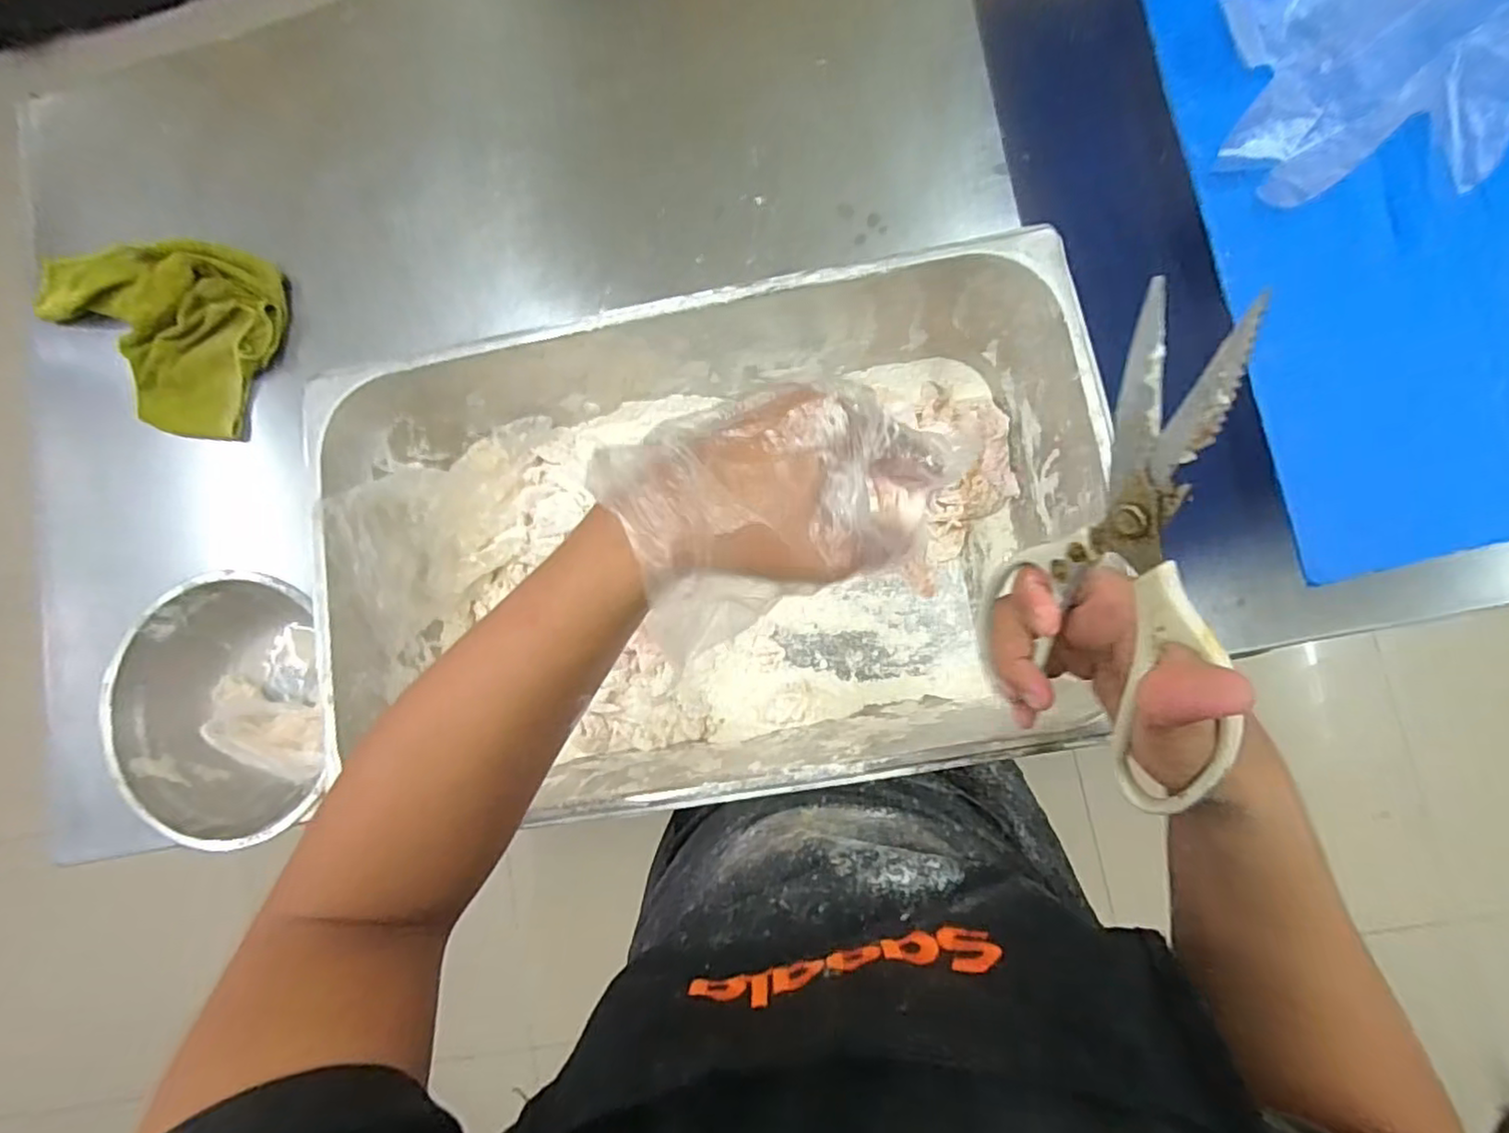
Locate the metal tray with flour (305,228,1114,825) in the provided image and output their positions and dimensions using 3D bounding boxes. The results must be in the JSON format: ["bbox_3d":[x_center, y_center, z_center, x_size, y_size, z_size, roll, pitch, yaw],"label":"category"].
[{"bbox_3d":[-0.031,-0.012,0.480,0.495,0.151,0.313,-10,83,5],"label":"metal tray with flour"}]

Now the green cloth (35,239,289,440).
[{"bbox_3d":[-0.577,-0.234,0.621,0.249,0.032,0.180,17,86,8],"label":"green cloth"}]

